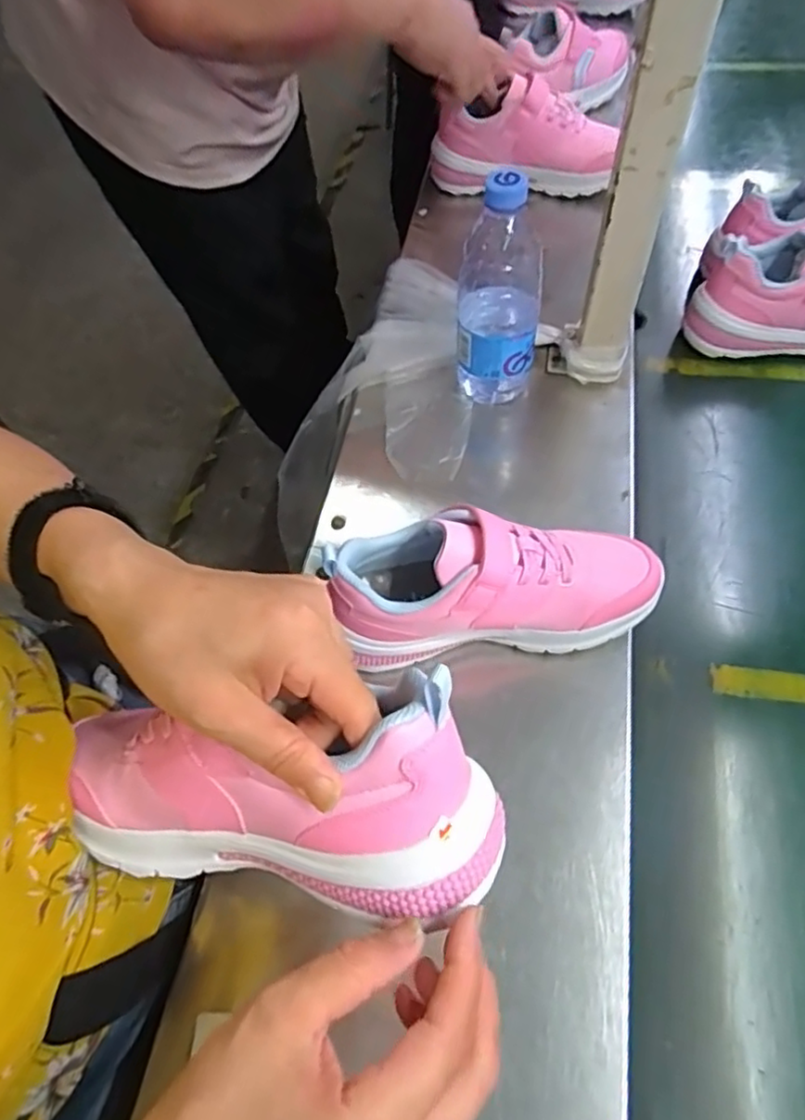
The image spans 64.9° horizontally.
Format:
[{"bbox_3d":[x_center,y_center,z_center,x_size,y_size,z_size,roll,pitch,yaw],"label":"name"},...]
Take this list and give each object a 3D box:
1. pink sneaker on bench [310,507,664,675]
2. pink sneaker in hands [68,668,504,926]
[{"bbox_3d":[0.072,0.013,0.451,0.220,0.092,0.084,-10,56,-2],"label":"pink sneaker on bench"},{"bbox_3d":[-0.078,0.108,0.313,0.246,0.107,0.071,-5,12,22],"label":"pink sneaker in hands"}]

